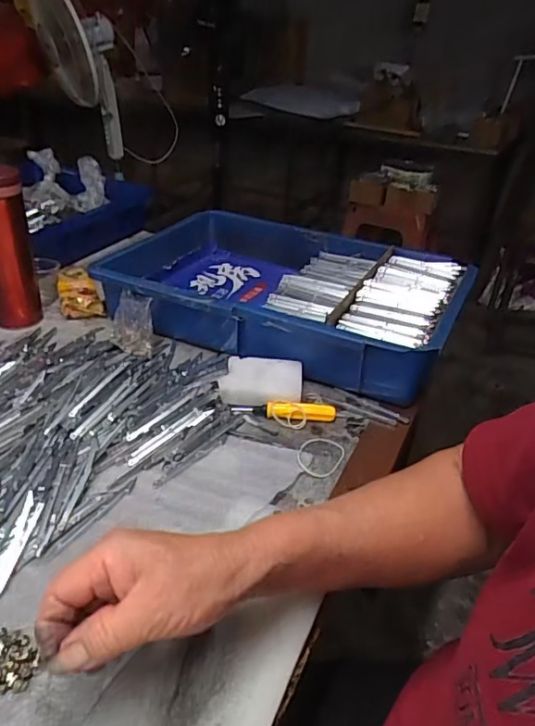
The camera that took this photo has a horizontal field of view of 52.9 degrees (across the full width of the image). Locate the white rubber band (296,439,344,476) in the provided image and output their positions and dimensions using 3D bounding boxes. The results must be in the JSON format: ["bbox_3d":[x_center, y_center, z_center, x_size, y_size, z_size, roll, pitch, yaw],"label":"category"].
[{"bbox_3d":[0.050,0.086,0.501,0.040,0.004,0.057,17,33,18],"label":"white rubber band"}]

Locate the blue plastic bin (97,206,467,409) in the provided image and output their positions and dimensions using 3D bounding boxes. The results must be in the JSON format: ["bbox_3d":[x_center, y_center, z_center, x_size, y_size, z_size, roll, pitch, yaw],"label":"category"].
[{"bbox_3d":[0.029,-0.100,0.729,0.436,0.095,0.309,18,35,20],"label":"blue plastic bin"}]

